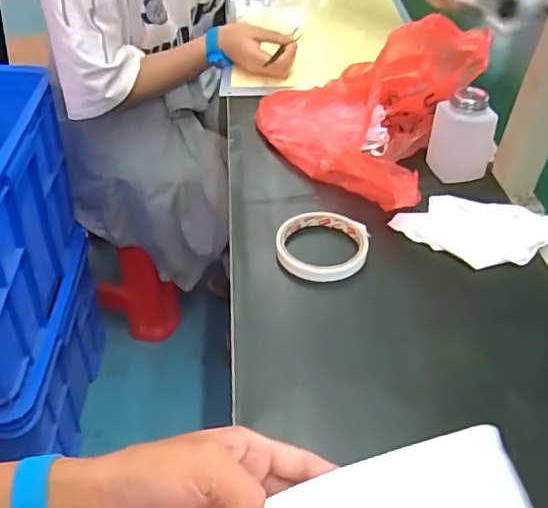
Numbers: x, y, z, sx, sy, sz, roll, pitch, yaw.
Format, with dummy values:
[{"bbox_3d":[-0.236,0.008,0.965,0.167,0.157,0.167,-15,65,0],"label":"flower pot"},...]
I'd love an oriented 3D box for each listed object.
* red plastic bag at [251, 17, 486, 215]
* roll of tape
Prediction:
[{"bbox_3d":[0.115,-0.192,0.659,0.202,0.139,0.273,-28,52,-30],"label":"red plastic bag"},{"bbox_3d":[0.047,-0.007,0.556,0.087,0.023,0.086,3,42,-2],"label":"roll of tape"}]

